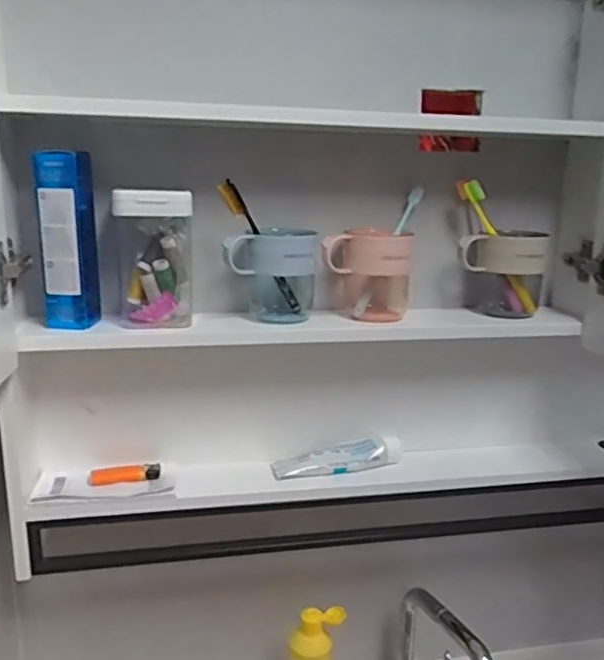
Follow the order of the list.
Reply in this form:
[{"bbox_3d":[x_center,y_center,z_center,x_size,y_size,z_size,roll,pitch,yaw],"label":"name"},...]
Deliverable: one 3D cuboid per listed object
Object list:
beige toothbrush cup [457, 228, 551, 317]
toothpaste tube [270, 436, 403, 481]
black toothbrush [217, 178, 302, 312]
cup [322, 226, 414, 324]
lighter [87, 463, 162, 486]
[{"bbox_3d":[0.256,-0.075,0.796,0.098,0.104,0.104,7,16,22],"label":"beige toothbrush cup"},{"bbox_3d":[0.048,0.159,0.784,0.163,0.031,0.042,-1,15,-9],"label":"toothpaste tube"},{"bbox_3d":[-0.043,-0.089,0.710,0.021,0.184,0.017,17,57,47],"label":"black toothbrush"},{"bbox_3d":[0.079,-0.065,0.745,0.100,0.102,0.075,3,14,7],"label":"cup"},{"bbox_3d":[-0.210,0.170,0.744,0.082,0.017,0.019,-2,15,-12],"label":"lighter"}]

